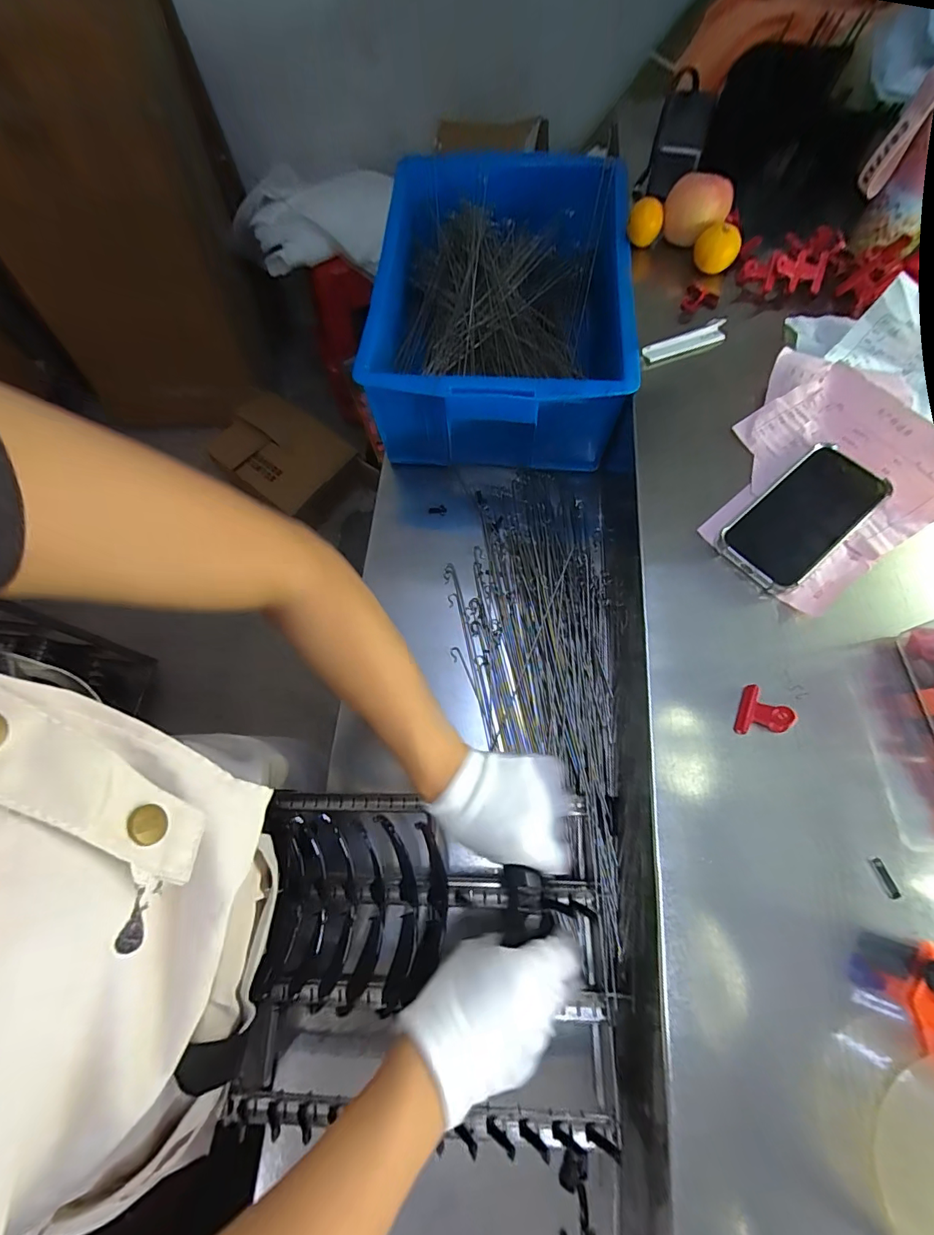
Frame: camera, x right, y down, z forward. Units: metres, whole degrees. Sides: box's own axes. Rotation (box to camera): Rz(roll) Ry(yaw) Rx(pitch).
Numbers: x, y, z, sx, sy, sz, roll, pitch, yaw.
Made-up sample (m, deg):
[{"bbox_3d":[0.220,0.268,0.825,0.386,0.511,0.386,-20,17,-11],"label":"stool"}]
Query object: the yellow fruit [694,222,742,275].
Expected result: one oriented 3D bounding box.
[{"bbox_3d":[0.287,-0.425,0.532,0.048,0.039,0.043,28,73,12],"label":"yellow fruit"}]

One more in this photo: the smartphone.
[{"bbox_3d":[0.302,-0.092,0.412,0.157,0.010,0.075,-40,73,-11],"label":"smartphone"}]

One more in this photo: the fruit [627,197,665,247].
[{"bbox_3d":[0.214,-0.474,0.554,0.038,0.036,0.039,16,71,8],"label":"fruit"}]

